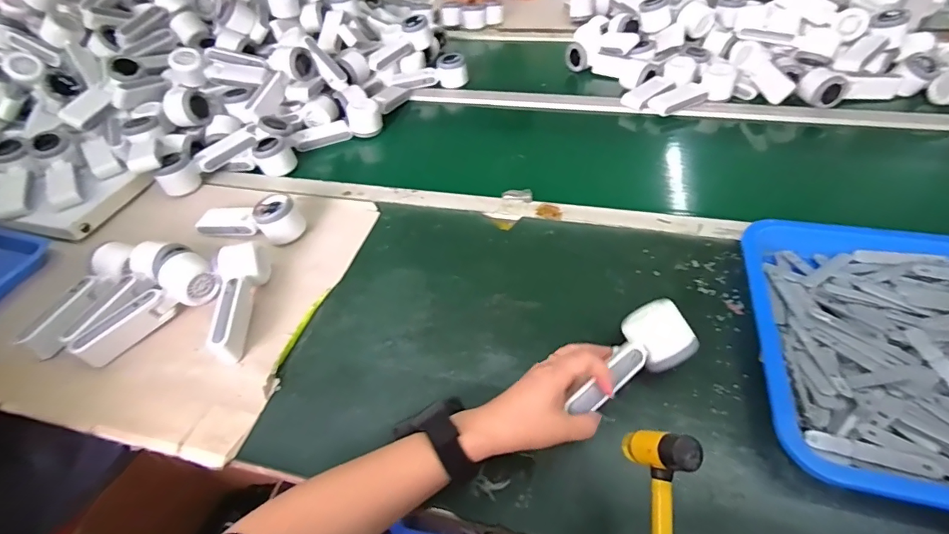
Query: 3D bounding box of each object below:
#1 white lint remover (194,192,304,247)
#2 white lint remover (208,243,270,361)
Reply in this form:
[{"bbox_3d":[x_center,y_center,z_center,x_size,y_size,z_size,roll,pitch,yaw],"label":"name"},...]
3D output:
[{"bbox_3d":[-0.323,-0.072,0.665,0.165,0.048,0.059,11,48,14],"label":"white lint remover"},{"bbox_3d":[-0.284,0.036,0.555,0.052,0.050,0.158,-11,47,-6],"label":"white lint remover"}]

